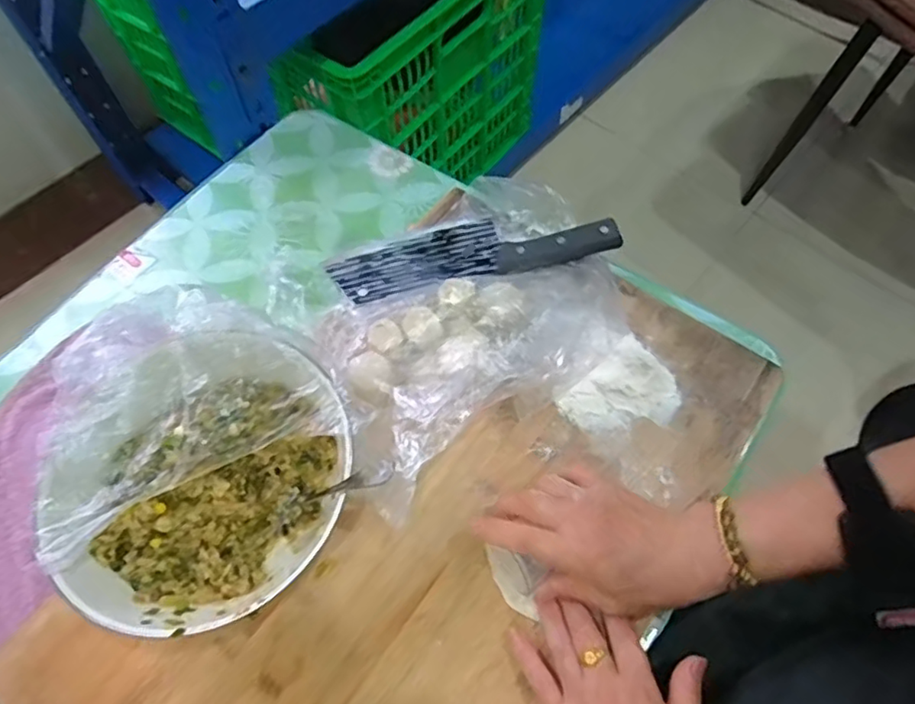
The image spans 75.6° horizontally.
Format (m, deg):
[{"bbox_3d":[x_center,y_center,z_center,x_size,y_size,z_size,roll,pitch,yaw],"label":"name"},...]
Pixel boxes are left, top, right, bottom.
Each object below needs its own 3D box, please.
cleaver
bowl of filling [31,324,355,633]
[{"bbox_3d":[0.014,-0.095,0.556,0.264,0.031,0.068,-8,63,-4],"label":"cleaver"},{"bbox_3d":[-0.170,0.089,0.415,0.194,0.089,0.180,0,63,0],"label":"bowl of filling"}]

